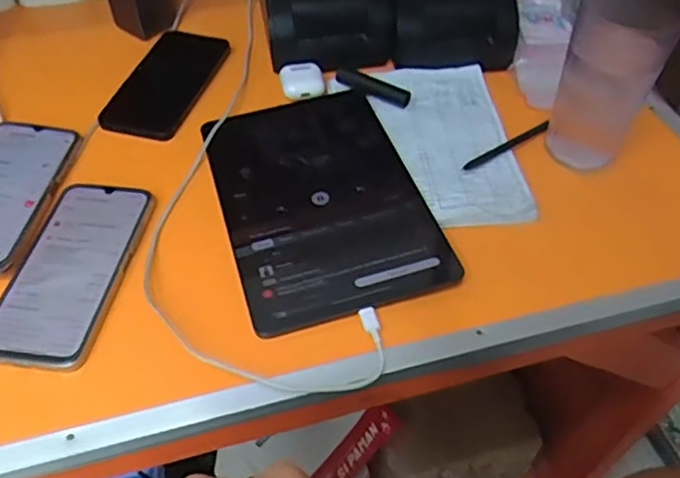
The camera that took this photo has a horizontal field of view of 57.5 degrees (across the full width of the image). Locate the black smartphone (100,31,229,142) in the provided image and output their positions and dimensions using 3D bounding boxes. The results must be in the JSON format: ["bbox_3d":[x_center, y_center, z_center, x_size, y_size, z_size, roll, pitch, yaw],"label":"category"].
[{"bbox_3d":[-0.177,-0.167,0.648,0.080,0.011,0.171,10,51,9],"label":"black smartphone"}]

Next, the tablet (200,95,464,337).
[{"bbox_3d":[-0.018,-0.045,0.540,0.164,0.010,0.254,-14,51,-11],"label":"tablet"}]

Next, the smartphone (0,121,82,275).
[{"bbox_3d":[-0.291,-0.043,0.532,0.084,0.013,0.171,1,50,2],"label":"smartphone"}]

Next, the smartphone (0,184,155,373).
[{"bbox_3d":[-0.210,0.020,0.486,0.083,0.006,0.173,5,50,5],"label":"smartphone"}]

